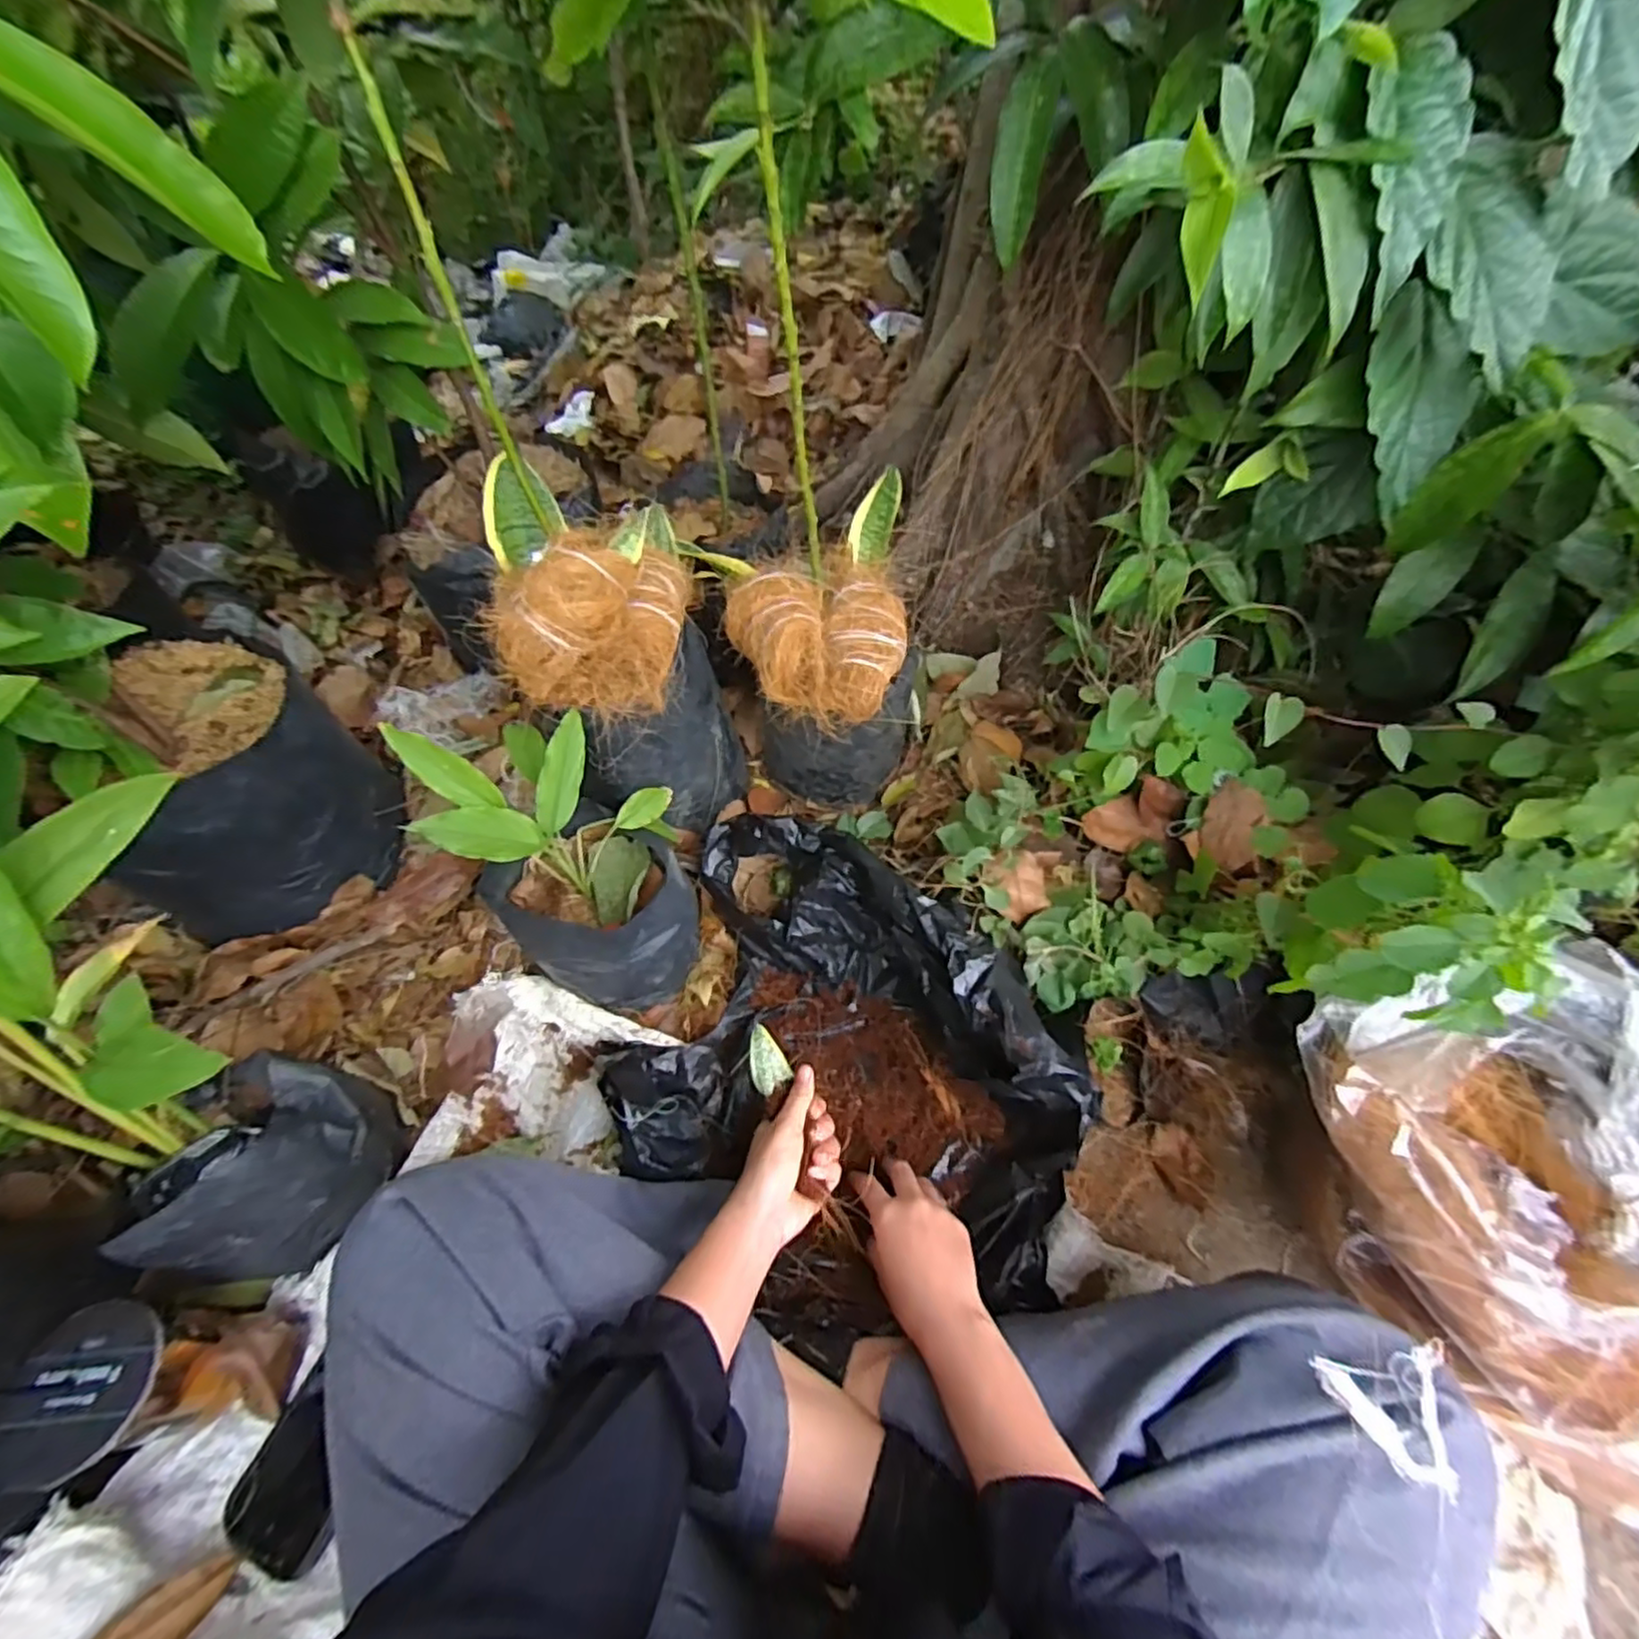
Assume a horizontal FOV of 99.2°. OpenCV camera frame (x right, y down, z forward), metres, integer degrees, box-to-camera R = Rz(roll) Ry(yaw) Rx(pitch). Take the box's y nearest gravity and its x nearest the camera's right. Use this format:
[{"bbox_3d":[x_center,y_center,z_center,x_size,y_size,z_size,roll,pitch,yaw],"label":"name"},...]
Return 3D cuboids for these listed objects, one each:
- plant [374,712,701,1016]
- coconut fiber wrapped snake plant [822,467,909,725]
[{"bbox_3d":[-0.217,0.030,0.626,0.171,0.223,0.205,-23,58,-14],"label":"plant"},{"bbox_3d":[0.045,-0.226,0.684,0.077,0.069,0.290,1,55,2],"label":"coconut fiber wrapped snake plant"}]

